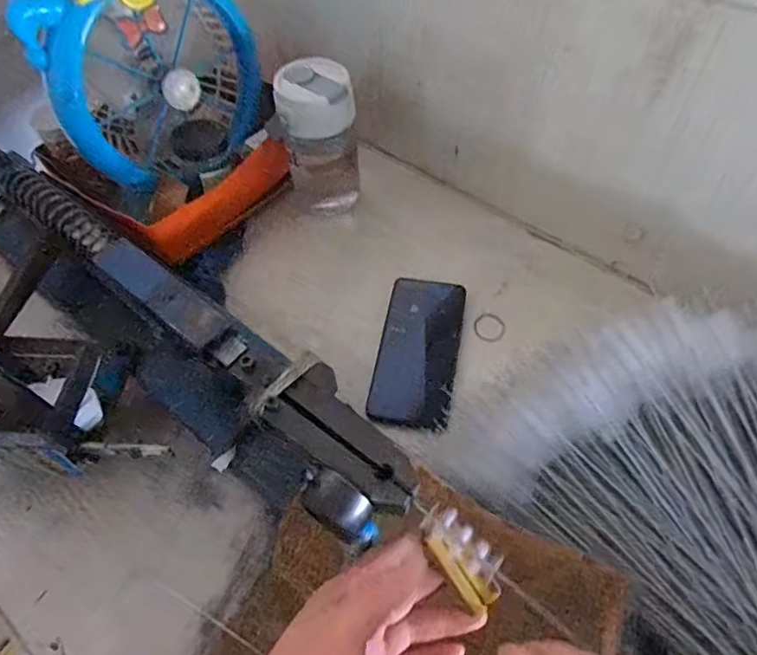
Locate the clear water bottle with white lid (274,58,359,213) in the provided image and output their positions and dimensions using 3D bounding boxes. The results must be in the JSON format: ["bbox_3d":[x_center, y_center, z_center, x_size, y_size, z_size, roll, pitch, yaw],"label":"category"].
[{"bbox_3d":[-0.062,-0.197,0.569,0.078,0.155,0.081,-12,56,-7],"label":"clear water bottle with white lid"}]

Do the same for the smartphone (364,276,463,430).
[{"bbox_3d":[0.040,0.021,0.514,0.076,0.012,0.164,9,57,8],"label":"smartphone"}]

